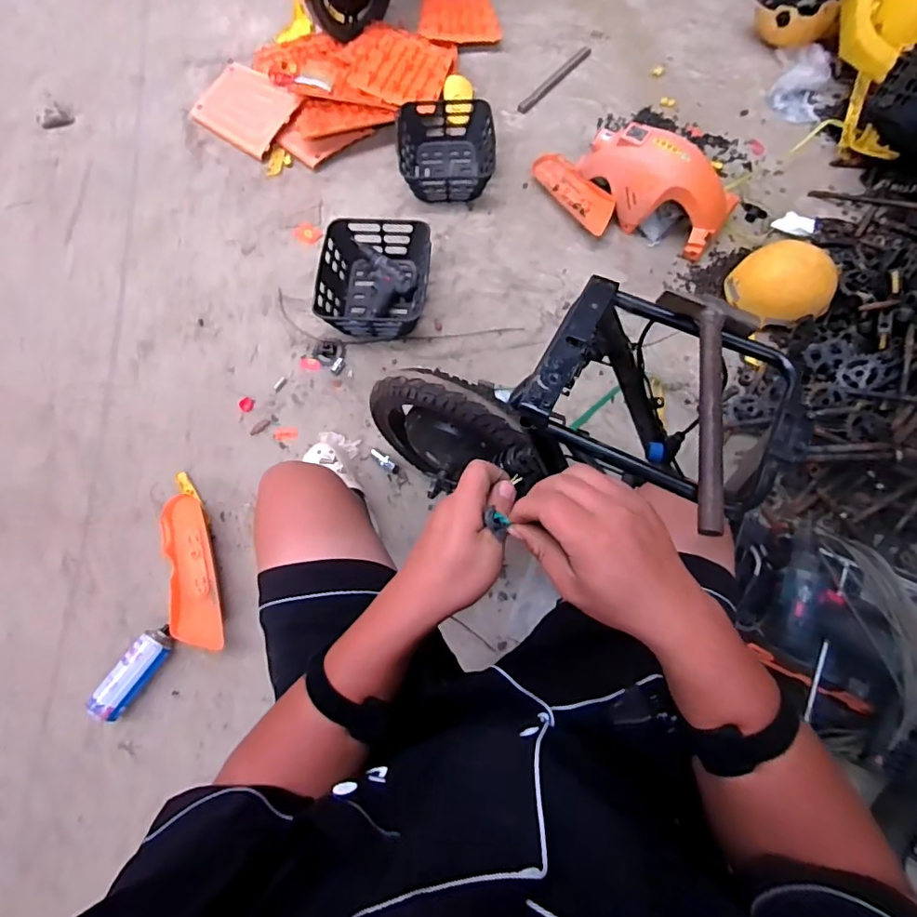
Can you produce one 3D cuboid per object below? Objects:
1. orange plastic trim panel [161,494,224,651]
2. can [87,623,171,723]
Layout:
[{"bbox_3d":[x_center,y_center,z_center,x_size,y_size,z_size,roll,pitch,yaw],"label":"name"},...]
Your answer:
[{"bbox_3d":[-0.580,0.247,1.143,0.106,0.051,0.351,-19,67,-8],"label":"orange plastic trim panel"},{"bbox_3d":[-0.645,0.426,1.053,0.065,0.062,0.189,26,69,12],"label":"can"}]

